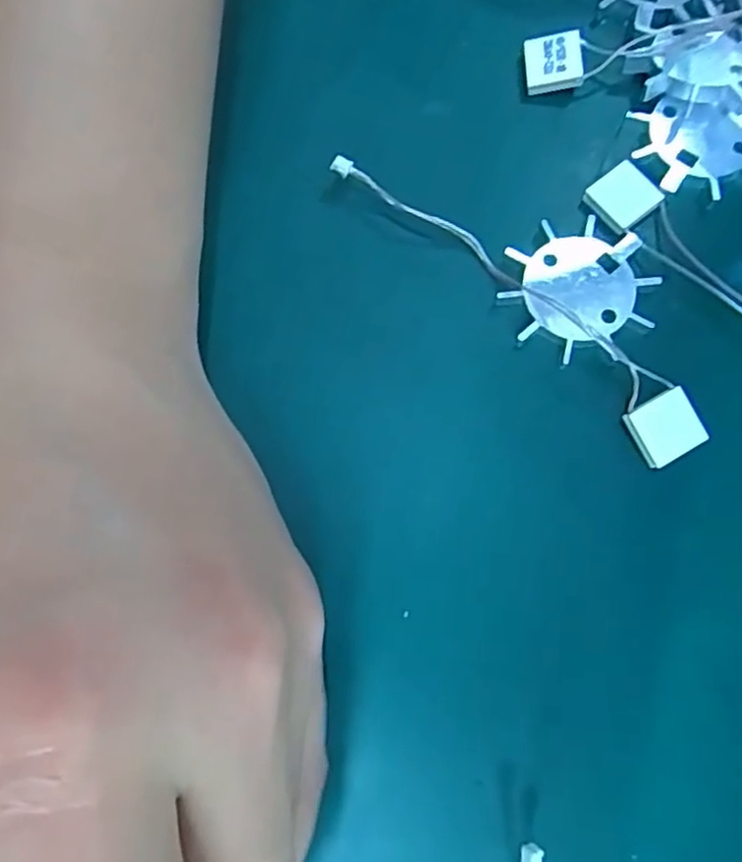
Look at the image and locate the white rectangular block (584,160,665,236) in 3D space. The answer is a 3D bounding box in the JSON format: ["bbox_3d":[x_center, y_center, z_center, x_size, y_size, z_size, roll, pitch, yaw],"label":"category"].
[{"bbox_3d":[0.069,-0.064,0.189,0.017,0.004,0.016,-37,79,-8],"label":"white rectangular block"}]

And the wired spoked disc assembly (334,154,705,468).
[{"bbox_3d":[0.046,-0.044,0.183,0.039,0.006,0.114,-43,80,-9],"label":"wired spoked disc assembly"}]

